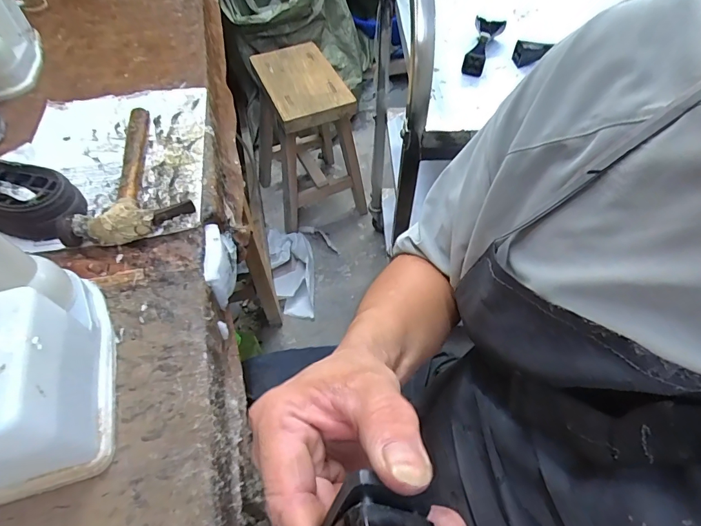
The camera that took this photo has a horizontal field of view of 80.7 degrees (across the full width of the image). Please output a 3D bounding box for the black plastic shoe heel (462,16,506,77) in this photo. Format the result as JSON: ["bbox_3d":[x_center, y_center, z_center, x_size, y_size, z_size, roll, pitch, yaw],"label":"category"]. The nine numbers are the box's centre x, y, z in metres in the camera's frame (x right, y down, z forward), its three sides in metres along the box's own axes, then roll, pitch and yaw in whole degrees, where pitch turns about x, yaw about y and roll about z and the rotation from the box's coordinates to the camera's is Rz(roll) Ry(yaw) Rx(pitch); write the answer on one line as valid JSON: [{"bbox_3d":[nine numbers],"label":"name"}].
[{"bbox_3d":[0.197,-0.326,0.614,0.039,0.041,0.112,19,57,13],"label":"black plastic shoe heel"}]

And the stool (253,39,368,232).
[{"bbox_3d":[-0.137,-0.397,1.300,0.298,0.476,0.395,-17,57,-12],"label":"stool"}]

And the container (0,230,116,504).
[{"bbox_3d":[-0.272,0.068,0.321,0.108,0.148,0.182,-17,57,-11],"label":"container"}]

